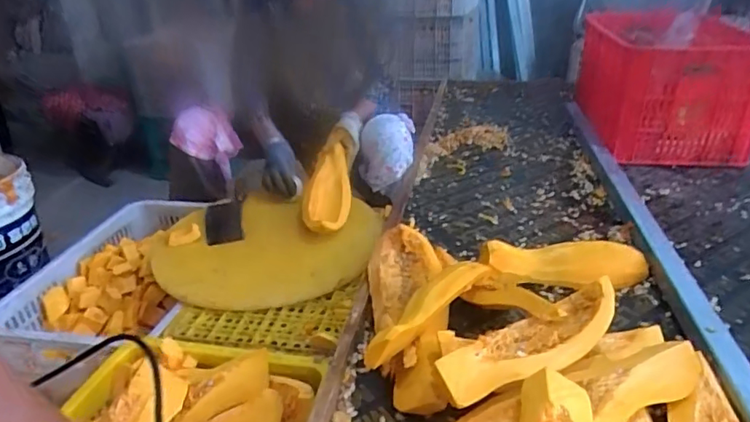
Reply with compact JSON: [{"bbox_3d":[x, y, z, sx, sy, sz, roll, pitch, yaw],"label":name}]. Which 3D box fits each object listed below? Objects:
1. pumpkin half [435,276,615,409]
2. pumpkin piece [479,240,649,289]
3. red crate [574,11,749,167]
[{"bbox_3d":[0.210,0.177,0.720,0.292,0.068,0.105,-22,33,-31],"label":"pumpkin half"},{"bbox_3d":[0.332,0.092,0.963,0.287,0.057,0.073,2,28,9],"label":"pumpkin piece"},{"bbox_3d":[0.833,-0.380,1.598,0.405,0.298,0.582,3,28,9],"label":"red crate"}]

